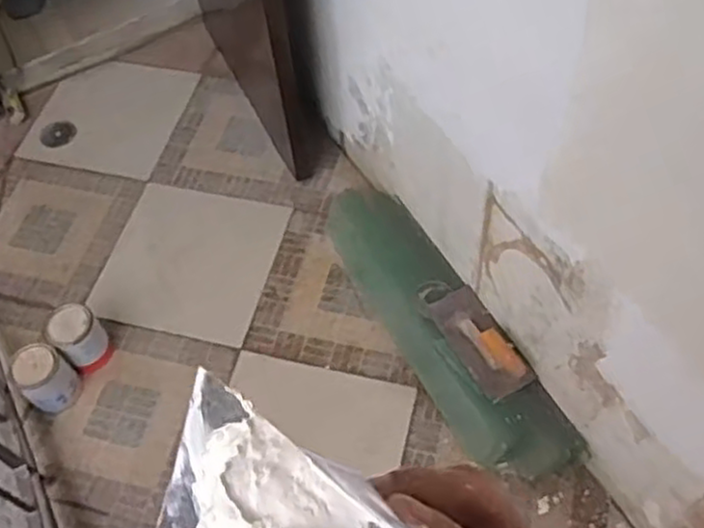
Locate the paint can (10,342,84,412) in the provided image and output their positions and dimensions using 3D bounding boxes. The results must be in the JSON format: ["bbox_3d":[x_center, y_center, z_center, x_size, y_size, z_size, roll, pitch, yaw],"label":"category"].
[{"bbox_3d":[-0.635,0.238,1.544,0.113,0.122,0.097,37,68,23],"label":"paint can"}]

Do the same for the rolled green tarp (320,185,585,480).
[{"bbox_3d":[0.179,0.121,1.599,0.181,0.113,0.781,-27,61,-12],"label":"rolled green tarp"}]

